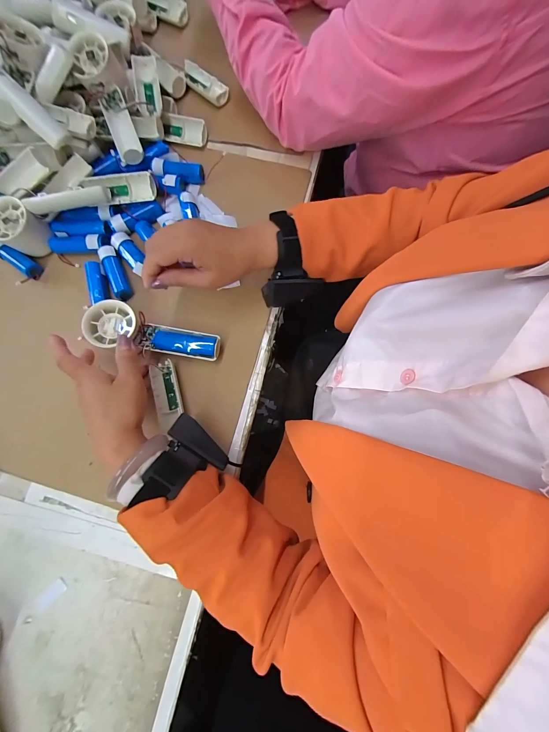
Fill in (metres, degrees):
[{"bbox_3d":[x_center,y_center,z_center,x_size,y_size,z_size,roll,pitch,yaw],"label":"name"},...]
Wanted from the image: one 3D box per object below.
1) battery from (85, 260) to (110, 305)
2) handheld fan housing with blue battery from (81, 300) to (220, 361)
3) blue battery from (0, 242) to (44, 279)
[{"bbox_3d":[-0.231,-0.109,0.385,0.022,0.019,0.059,-14,76,-1],"label":"battery"},{"bbox_3d":[-0.143,-0.036,0.352,0.151,0.024,0.052,13,80,-10],"label":"handheld fan housing with blue battery"},{"bbox_3d":[-0.351,-0.145,0.397,0.073,0.014,0.021,32,80,9],"label":"blue battery"}]

